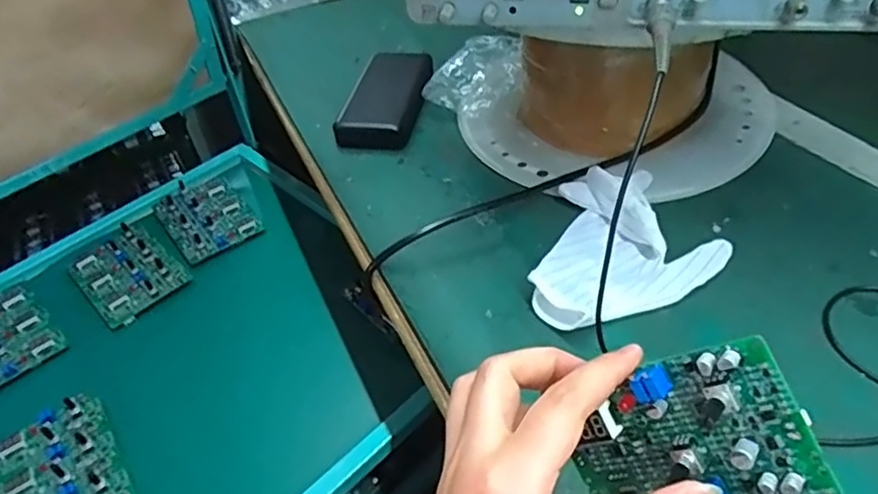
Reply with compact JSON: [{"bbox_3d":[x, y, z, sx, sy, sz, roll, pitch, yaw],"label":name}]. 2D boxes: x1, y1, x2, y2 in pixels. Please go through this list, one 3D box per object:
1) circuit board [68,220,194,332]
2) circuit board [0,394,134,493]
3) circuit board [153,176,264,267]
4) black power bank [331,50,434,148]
[{"bbox_3d":[-0.386,0.028,0.786,0.104,0.016,0.143,-36,51,-27],"label":"circuit board"},{"bbox_3d":[-0.357,0.209,0.594,0.104,0.010,0.148,-29,47,-21],"label":"circuit board"},{"bbox_3d":[-0.315,-0.044,0.856,0.101,0.017,0.149,-30,48,-22],"label":"circuit board"},{"bbox_3d":[-0.057,-0.160,0.684,0.081,0.030,0.148,1,43,10],"label":"black power bank"}]

